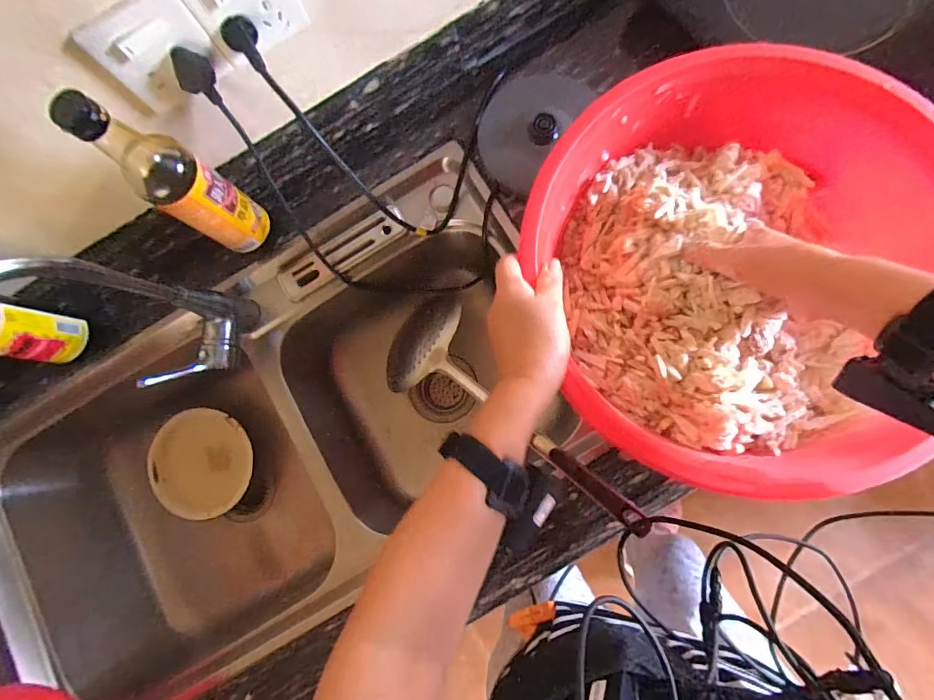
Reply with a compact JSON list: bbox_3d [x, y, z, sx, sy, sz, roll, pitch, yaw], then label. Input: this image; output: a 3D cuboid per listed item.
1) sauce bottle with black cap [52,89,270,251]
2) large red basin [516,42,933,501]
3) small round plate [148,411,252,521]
[{"bbox_3d":[-0.276,-0.166,0.438,0.054,0.211,0.074,35,86,9],"label":"sauce bottle with black cap"},{"bbox_3d":[0.258,-0.077,0.427,0.354,0.102,0.374,-1,82,5],"label":"large red basin"},{"bbox_3d":[-0.430,0.179,0.722,0.155,0.030,0.163,0,89,-14],"label":"small round plate"}]

